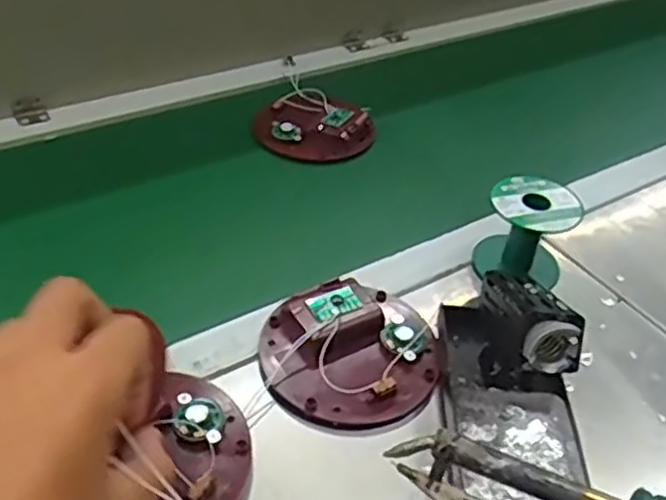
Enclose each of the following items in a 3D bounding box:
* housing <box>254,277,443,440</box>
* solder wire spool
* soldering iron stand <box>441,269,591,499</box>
[{"bbox_3d":[0.013,0.066,0.479,0.121,0.026,0.116,3,41,-3],"label":"housing"},{"bbox_3d":[0.154,-0.014,0.556,0.068,0.077,0.068,3,41,-3],"label":"solder wire spool"},{"bbox_3d":[0.114,0.070,0.415,0.076,0.113,0.168,5,41,-1],"label":"soldering iron stand"}]

